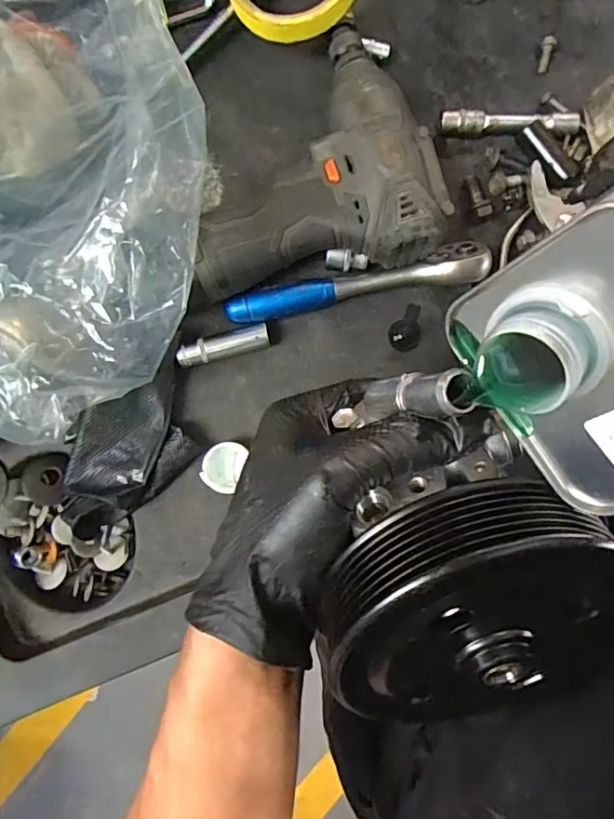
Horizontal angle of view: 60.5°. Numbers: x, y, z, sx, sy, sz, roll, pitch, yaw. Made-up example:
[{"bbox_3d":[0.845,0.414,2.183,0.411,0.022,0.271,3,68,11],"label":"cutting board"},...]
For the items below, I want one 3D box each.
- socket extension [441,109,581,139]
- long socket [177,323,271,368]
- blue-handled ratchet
[{"bbox_3d":[0.138,-0.193,0.359,0.092,0.020,0.017,2,92,-1],"label":"socket extension"},{"bbox_3d":[-0.057,-0.044,0.360,0.062,0.014,0.016,-14,92,-1],"label":"long socket"},{"bbox_3d":[0.036,-0.082,0.355,0.178,0.020,0.027,-15,92,-1],"label":"blue-handled ratchet"}]

